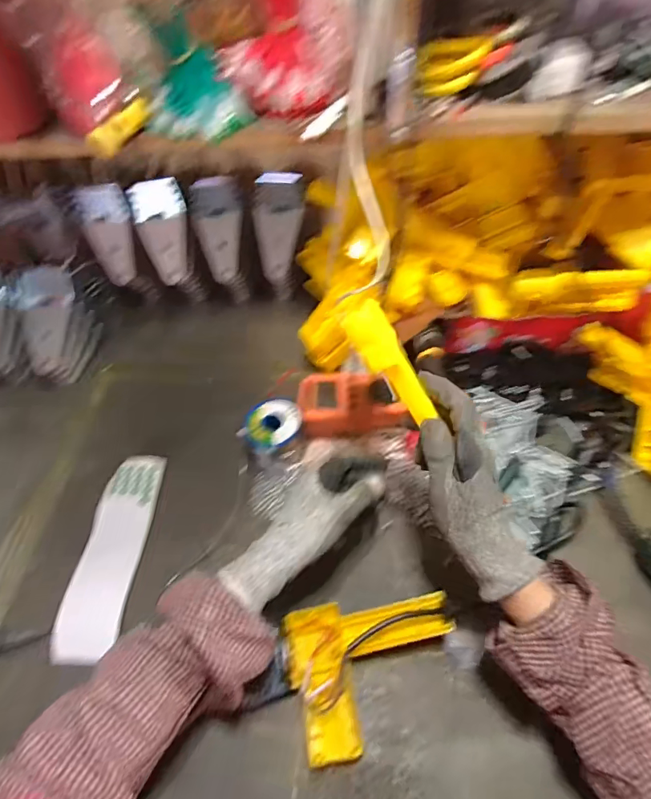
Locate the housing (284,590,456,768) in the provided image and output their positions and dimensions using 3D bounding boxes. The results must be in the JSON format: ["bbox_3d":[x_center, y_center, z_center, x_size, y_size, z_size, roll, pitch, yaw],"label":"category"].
[{"bbox_3d":[0.043,0.234,0.415,0.147,0.041,0.114,-13,52,-5],"label":"housing"}]

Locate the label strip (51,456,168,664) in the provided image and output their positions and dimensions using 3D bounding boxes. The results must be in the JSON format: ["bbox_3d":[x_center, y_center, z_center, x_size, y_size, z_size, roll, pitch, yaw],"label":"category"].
[{"bbox_3d":[-0.231,0.158,0.519,0.064,0.021,0.223,3,48,-2],"label":"label strip"}]

